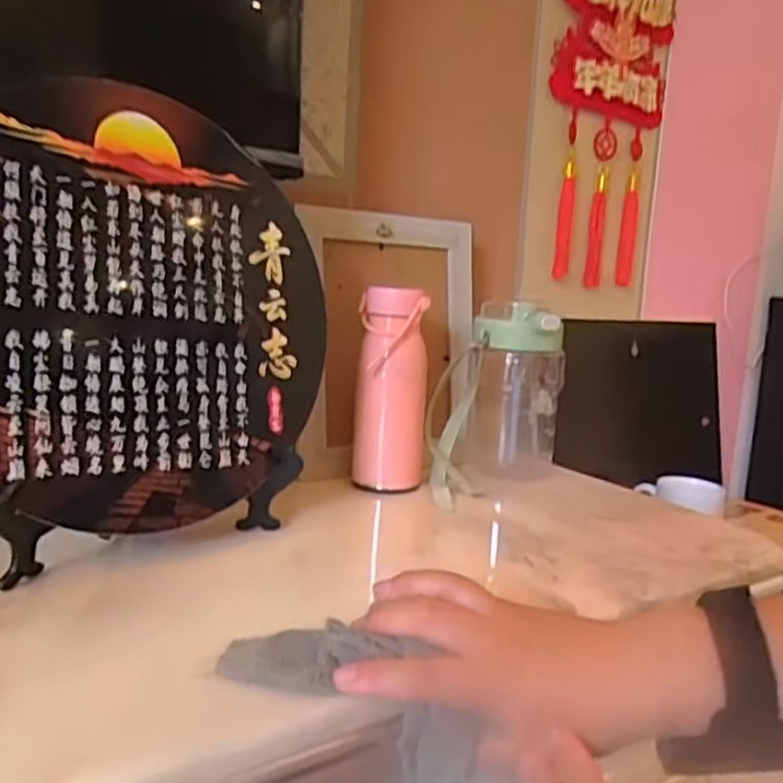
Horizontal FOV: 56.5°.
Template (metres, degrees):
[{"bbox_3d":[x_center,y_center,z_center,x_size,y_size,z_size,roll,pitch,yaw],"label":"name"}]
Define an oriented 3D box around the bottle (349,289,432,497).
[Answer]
[{"bbox_3d":[0.000,-0.002,0.674,0.065,0.184,0.064,3,9,-2],"label":"bottle"}]

